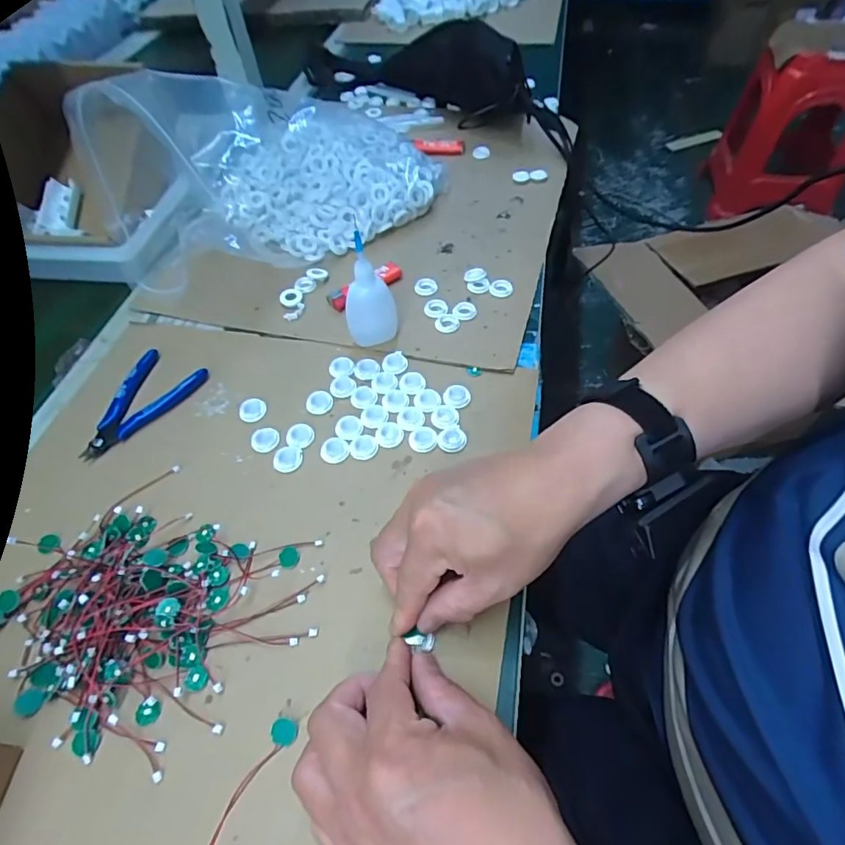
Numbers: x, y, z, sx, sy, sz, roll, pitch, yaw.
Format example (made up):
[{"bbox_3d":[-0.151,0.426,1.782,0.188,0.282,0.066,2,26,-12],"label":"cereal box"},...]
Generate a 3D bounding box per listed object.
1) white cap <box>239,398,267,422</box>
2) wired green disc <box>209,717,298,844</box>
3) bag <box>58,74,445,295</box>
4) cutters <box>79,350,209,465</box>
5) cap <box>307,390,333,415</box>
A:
[{"bbox_3d":[-0.147,-0.011,0.442,0.023,0.010,0.018,-25,58,-16],"label":"white cap"},{"bbox_3d":[-0.101,0.209,0.279,0.014,0.008,0.091,24,60,20],"label":"wired green disc"},{"bbox_3d":[-0.164,-0.300,0.556,0.370,0.148,0.262,-26,57,-14],"label":"bag"},{"bbox_3d":[-0.253,-0.015,0.448,0.061,0.009,0.115,21,59,18],"label":"cutters"},{"bbox_3d":[-0.088,-0.018,0.440,0.023,0.004,0.020,-38,60,-21],"label":"cap"}]

